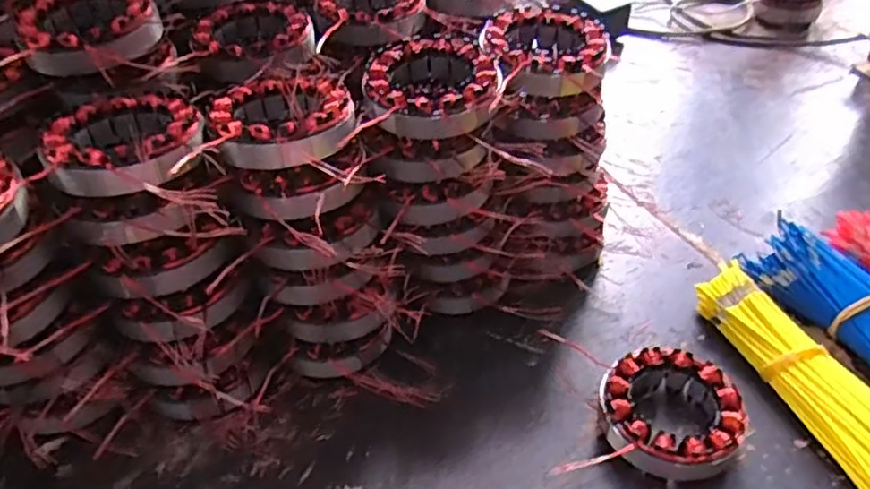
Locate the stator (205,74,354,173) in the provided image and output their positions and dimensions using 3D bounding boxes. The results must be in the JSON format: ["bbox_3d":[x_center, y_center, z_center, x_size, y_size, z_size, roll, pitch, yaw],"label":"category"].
[{"bbox_3d":[-0.092,-0.077,0.406,0.082,0.028,0.093,-9,41,-13],"label":"stator"}]

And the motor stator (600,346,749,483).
[{"bbox_3d":[0.150,0.109,0.427,0.083,0.031,0.084,1,41,-1],"label":"motor stator"}]

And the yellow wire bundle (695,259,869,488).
[{"bbox_3d":[0.270,0.103,0.438,0.069,0.032,0.237,-12,43,-15],"label":"yellow wire bundle"}]

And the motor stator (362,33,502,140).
[{"bbox_3d":[-0.002,-0.103,0.433,0.085,0.026,0.096,3,40,2],"label":"motor stator"}]

